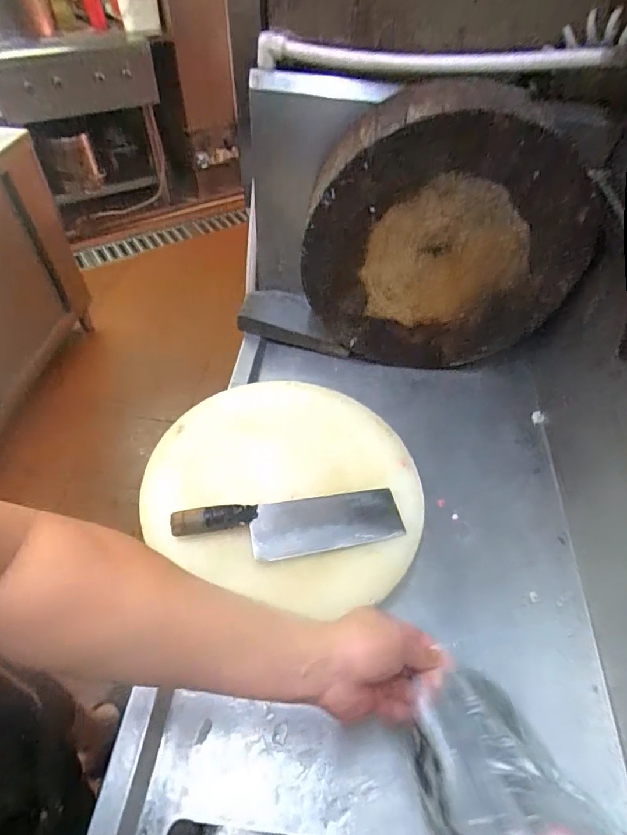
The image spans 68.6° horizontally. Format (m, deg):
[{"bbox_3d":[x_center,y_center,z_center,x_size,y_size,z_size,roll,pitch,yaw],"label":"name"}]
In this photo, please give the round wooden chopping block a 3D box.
[{"bbox_3d":[0.197,-0.257,0.744,0.413,0.415,0.099,8,51,4],"label":"round wooden chopping block"}]

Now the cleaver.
[{"bbox_3d":[-0.028,0.141,0.606,0.295,0.038,0.080,-8,52,-8],"label":"cleaver"}]

